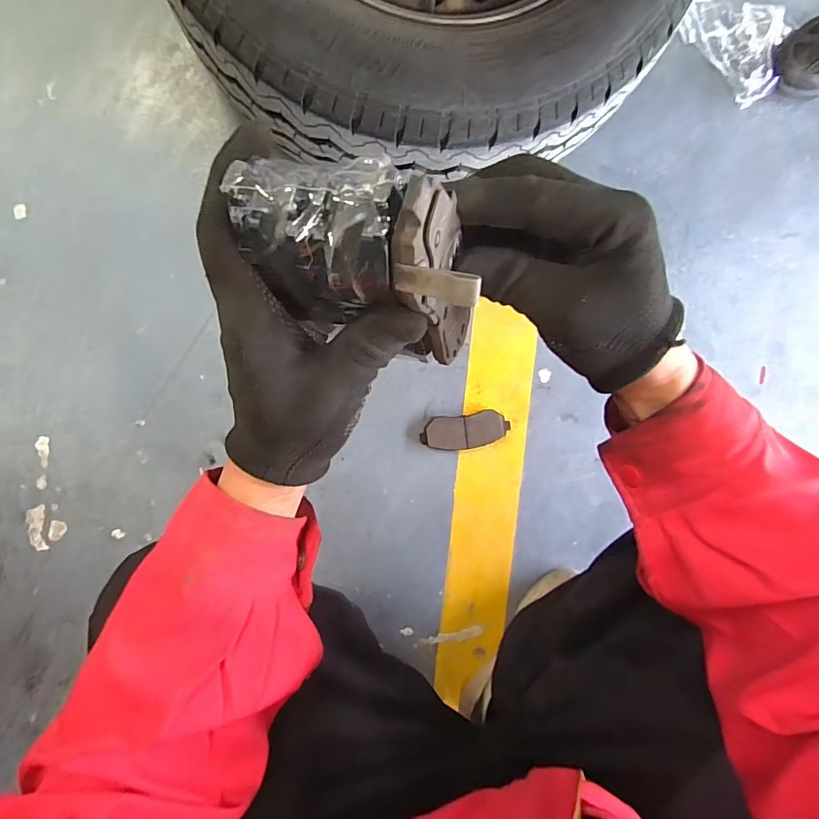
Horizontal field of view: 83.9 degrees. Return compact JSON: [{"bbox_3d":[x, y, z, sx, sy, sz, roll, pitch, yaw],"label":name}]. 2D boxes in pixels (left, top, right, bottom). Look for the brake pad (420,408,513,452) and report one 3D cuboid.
[{"bbox_3d":[0.083,0.032,0.671,0.130,0.015,0.051,-8,93,-7],"label":"brake pad"}]

